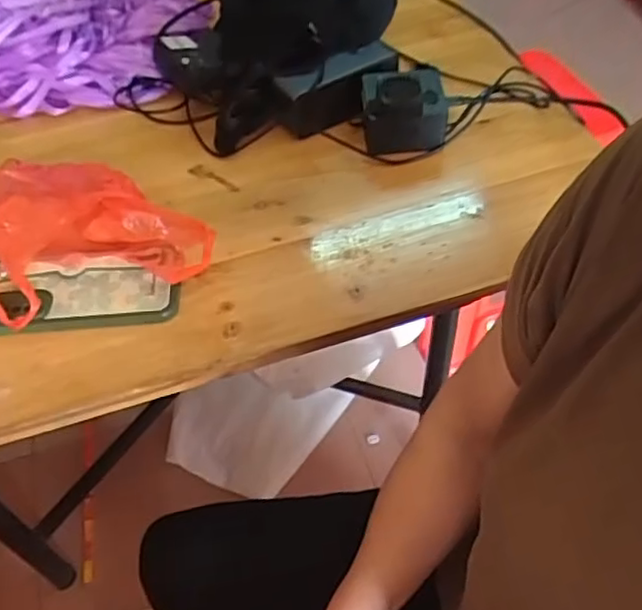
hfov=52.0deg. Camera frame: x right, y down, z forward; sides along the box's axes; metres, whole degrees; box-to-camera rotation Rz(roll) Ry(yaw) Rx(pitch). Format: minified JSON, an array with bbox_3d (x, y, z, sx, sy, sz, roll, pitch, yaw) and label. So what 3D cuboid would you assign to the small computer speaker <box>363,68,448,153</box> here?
[{"bbox_3d":[0.082,-0.193,0.654,0.079,0.066,0.071,-3,51,0],"label":"small computer speaker"}]

